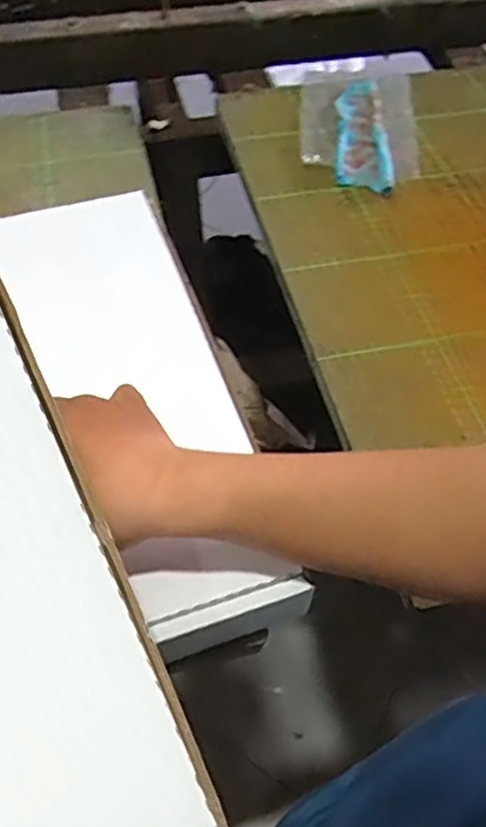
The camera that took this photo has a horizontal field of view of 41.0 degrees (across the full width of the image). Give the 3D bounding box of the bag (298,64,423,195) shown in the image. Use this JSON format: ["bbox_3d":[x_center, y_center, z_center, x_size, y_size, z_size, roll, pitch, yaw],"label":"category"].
[{"bbox_3d":[0.126,-0.315,0.692,0.122,0.013,0.228,4,54,2],"label":"bag"}]

